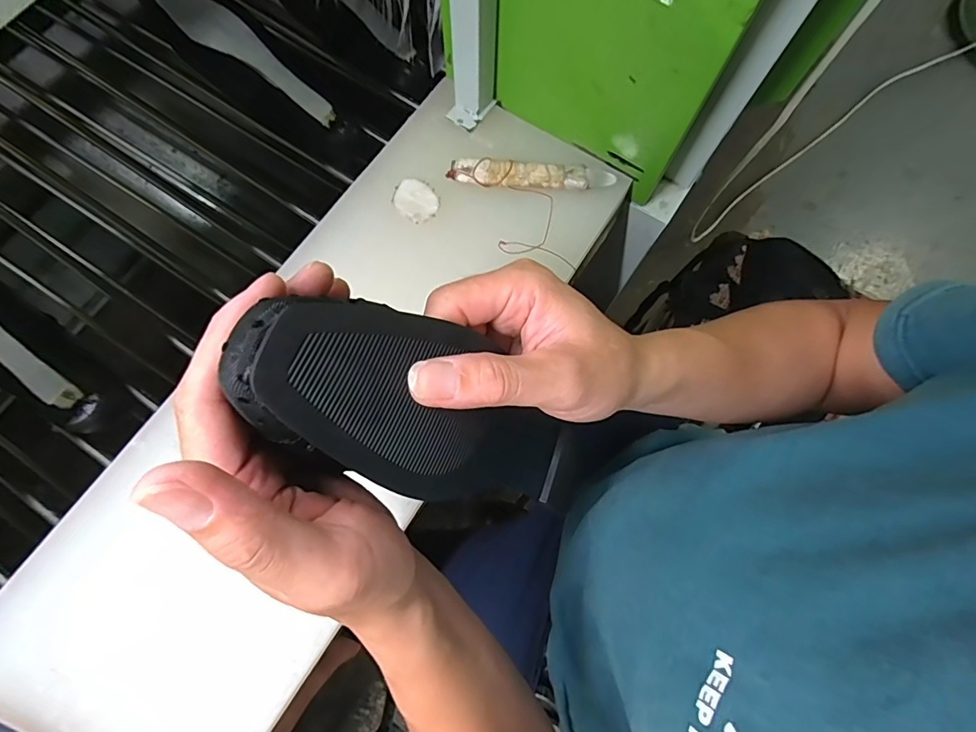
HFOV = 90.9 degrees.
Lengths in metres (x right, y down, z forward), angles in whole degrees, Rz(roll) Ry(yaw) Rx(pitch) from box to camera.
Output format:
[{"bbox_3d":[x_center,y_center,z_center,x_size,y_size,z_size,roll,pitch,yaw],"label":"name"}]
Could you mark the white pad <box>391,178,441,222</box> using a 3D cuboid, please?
[{"bbox_3d":[-0.073,-0.168,0.484,0.048,0.004,0.040,42,78,9],"label":"white pad"}]

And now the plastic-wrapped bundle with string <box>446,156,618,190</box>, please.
[{"bbox_3d":[0.044,-0.193,0.487,0.163,0.013,0.029,3,75,-1],"label":"plastic-wrapped bundle with string"}]

